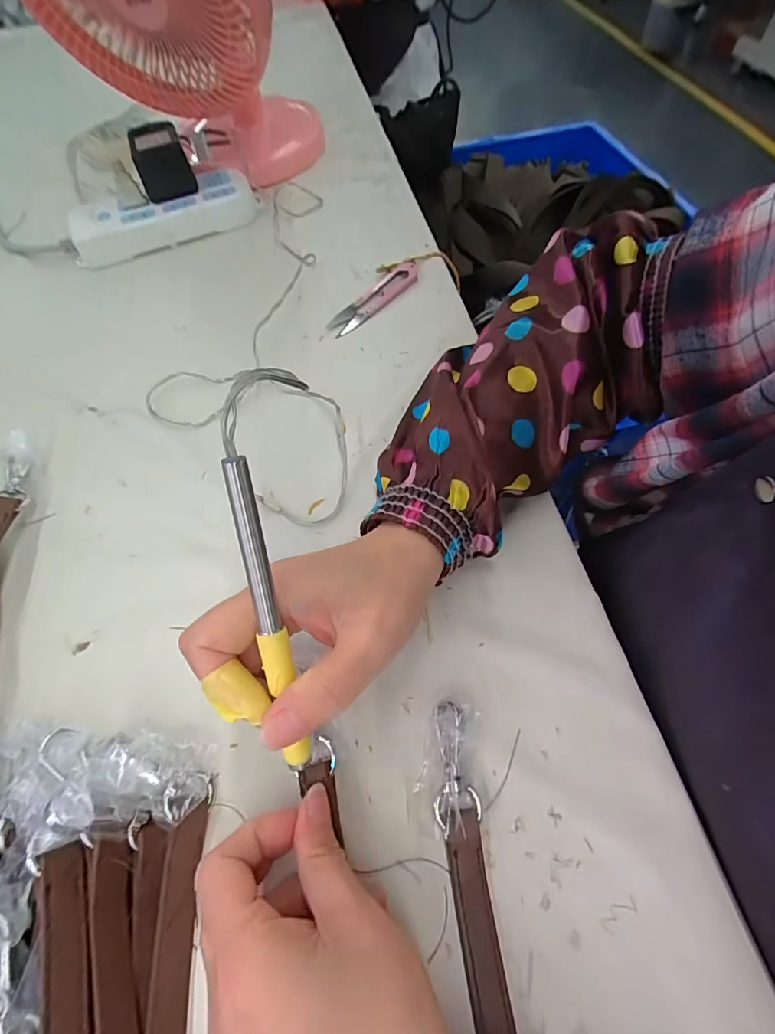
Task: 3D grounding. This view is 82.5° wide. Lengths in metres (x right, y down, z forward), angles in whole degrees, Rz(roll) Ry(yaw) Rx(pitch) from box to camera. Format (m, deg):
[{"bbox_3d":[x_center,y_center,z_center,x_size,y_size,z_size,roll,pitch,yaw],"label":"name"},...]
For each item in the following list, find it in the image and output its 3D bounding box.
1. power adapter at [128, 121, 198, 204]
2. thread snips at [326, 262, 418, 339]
[{"bbox_3d":[-0.231,-0.362,0.453,0.051,0.046,0.067,-22,61,-10],"label":"power adapter"},{"bbox_3d":[-0.011,-0.196,0.395,0.025,0.013,0.102,40,70,21],"label":"thread snips"}]

